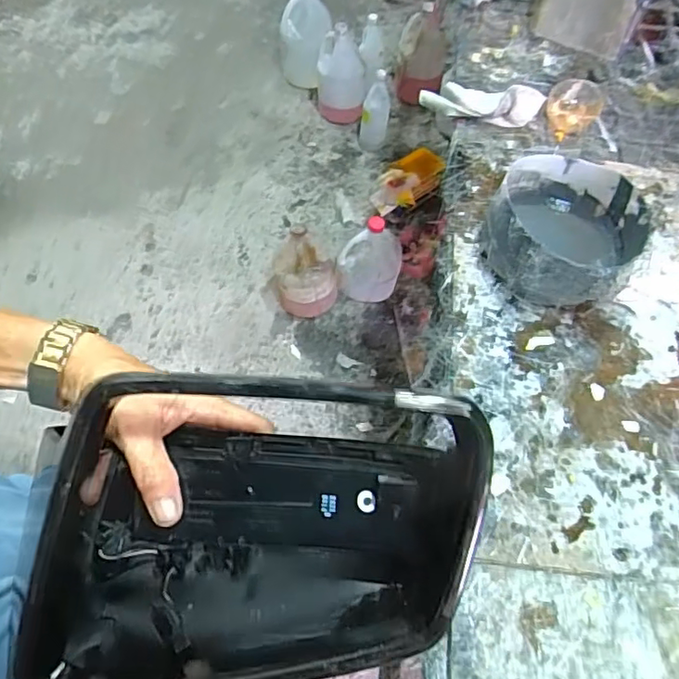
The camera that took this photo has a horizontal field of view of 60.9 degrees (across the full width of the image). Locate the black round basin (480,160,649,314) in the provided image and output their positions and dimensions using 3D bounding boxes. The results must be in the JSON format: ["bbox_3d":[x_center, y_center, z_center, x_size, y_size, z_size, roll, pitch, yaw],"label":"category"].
[{"bbox_3d":[0.269,-0.127,0.698,0.173,0.098,0.177,0,62,0],"label":"black round basin"}]

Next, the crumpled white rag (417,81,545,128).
[{"bbox_3d":[0.203,-0.354,0.860,0.182,0.053,0.043,14,62,20],"label":"crumpled white rag"}]

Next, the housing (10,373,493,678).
[{"bbox_3d":[-0.046,0.094,0.282,0.214,0.135,0.143,-2,62,-3],"label":"housing"}]

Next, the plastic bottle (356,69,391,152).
[{"bbox_3d":[0.108,-0.691,1.759,0.089,0.248,0.082,7,62,2],"label":"plastic bottle"}]

